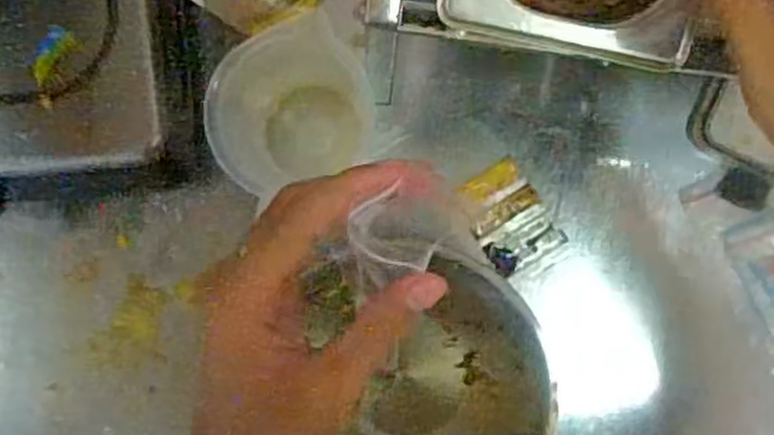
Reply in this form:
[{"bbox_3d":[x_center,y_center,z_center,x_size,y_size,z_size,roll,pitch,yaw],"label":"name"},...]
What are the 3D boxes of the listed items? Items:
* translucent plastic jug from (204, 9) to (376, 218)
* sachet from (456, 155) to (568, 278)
[{"bbox_3d":[-0.062,-0.076,0.497,0.100,0.138,0.100,-32,91,1],"label":"translucent plastic jug"},{"bbox_3d":[0.089,0.000,0.563,0.054,0.007,0.076,-32,91,1],"label":"sachet"}]

